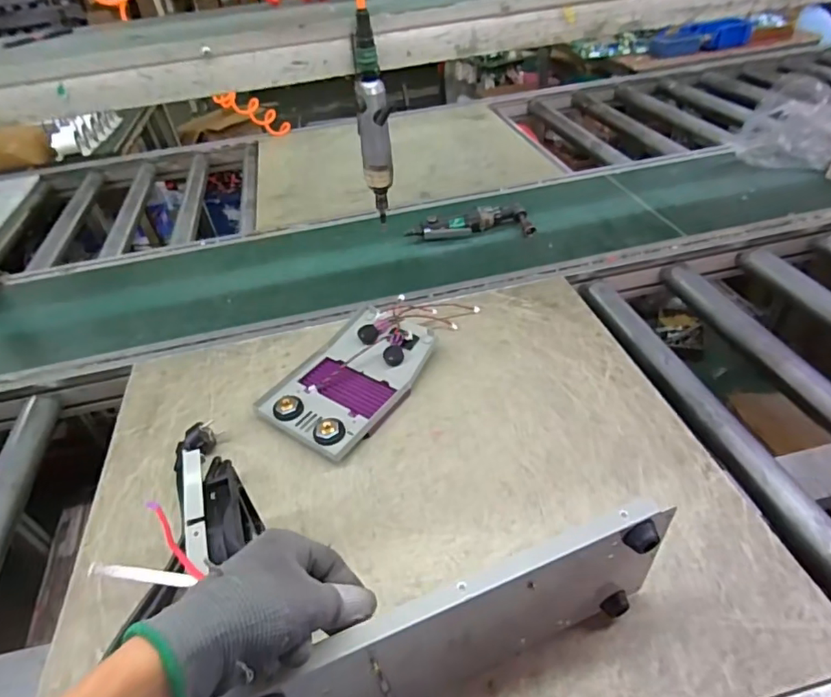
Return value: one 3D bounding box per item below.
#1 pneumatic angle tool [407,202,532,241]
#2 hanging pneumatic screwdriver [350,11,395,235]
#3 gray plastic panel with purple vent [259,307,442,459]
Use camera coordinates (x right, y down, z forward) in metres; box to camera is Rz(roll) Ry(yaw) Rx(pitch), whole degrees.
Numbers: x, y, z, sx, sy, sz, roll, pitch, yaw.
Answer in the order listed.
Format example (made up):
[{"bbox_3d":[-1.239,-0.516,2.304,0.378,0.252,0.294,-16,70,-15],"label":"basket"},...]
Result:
[{"bbox_3d":[0.103,-0.231,1.000,0.239,0.041,0.073,-10,40,-4],"label":"pneumatic angle tool"},{"bbox_3d":[-0.053,-0.291,0.696,0.050,0.251,0.045,0,41,7],"label":"hanging pneumatic screwdriver"},{"bbox_3d":[-0.087,0.033,0.708,0.166,0.045,0.241,20,46,28],"label":"gray plastic panel with purple vent"}]

